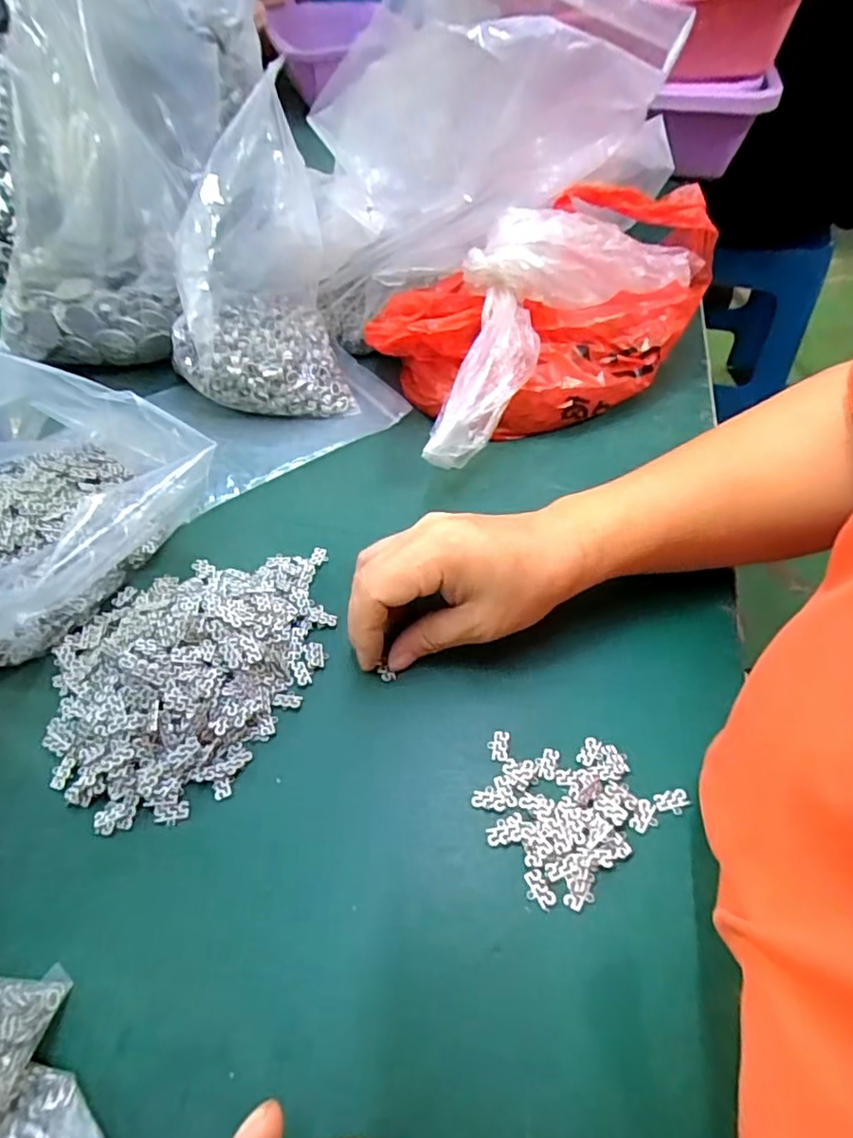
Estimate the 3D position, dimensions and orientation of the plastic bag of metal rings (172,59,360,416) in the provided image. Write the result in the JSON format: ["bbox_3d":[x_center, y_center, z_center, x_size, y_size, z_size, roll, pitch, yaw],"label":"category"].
[{"bbox_3d":[-0.130,-0.212,0.432,0.115,0.174,0.128,-15,52,-10],"label":"plastic bag of metal rings"}]

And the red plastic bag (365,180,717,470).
[{"bbox_3d":[0.071,-0.180,0.437,0.241,0.118,0.148,-27,55,-18],"label":"red plastic bag"}]

